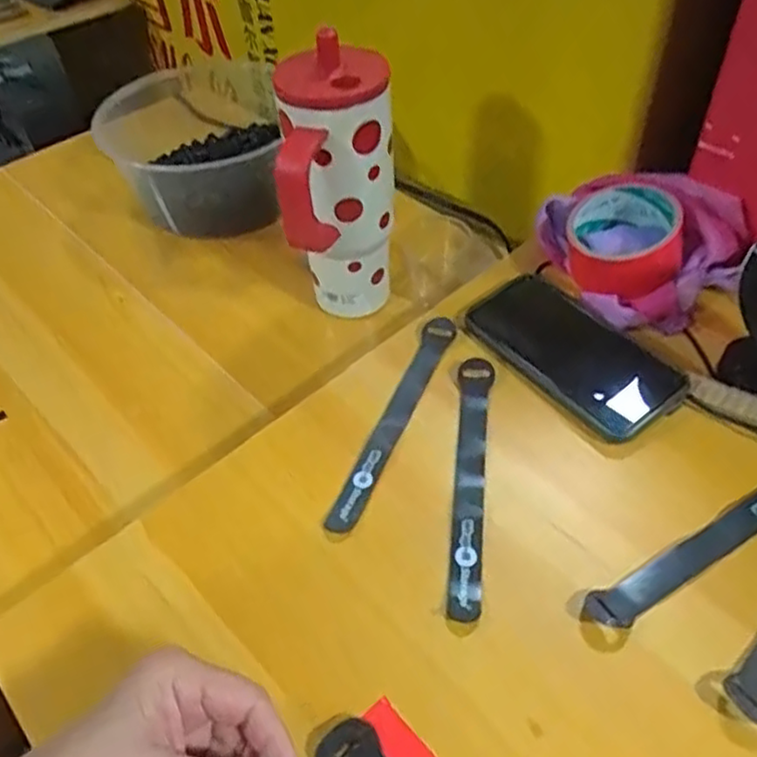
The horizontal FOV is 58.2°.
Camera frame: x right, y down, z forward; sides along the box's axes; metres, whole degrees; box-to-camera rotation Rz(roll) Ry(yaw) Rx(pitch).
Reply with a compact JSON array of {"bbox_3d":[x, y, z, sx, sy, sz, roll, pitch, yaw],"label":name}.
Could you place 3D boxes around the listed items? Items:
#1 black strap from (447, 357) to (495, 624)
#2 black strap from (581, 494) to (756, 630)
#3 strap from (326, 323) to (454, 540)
[{"bbox_3d":[0.060,0.063,0.450,0.024,0.008,0.195,5,48,8],"label":"black strap"},{"bbox_3d":[0.204,0.096,0.409,0.195,0.012,0.023,-25,53,-16],"label":"black strap"},{"bbox_3d":[0.014,0.026,0.487,0.022,0.006,0.197,22,53,10],"label":"strap"}]

